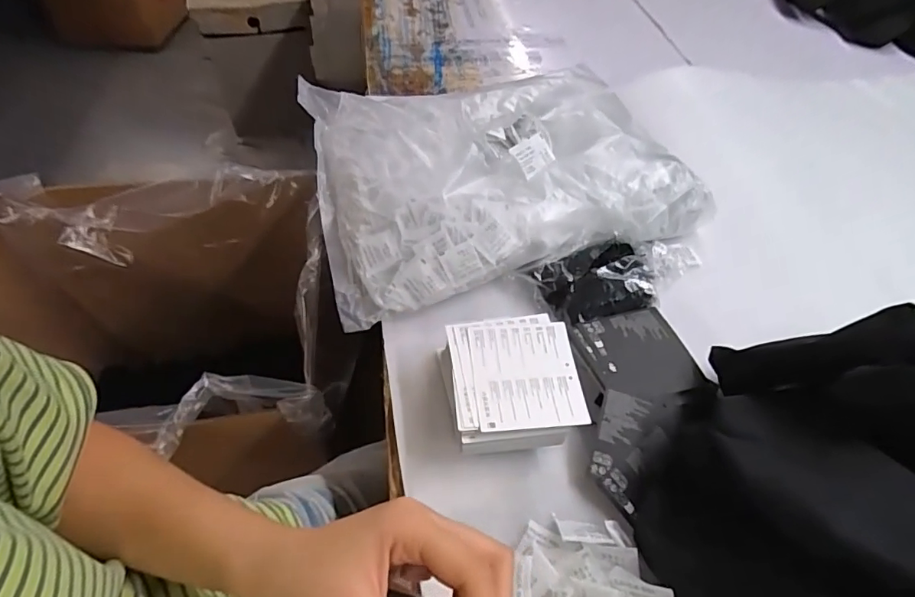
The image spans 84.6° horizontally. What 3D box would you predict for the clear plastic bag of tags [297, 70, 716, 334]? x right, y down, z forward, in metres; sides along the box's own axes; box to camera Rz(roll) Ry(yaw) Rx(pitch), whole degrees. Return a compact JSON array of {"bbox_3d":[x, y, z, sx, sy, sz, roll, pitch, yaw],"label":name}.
[{"bbox_3d":[0.039,-0.173,0.629,0.450,0.075,0.352,-16,53,-15],"label":"clear plastic bag of tags"}]

